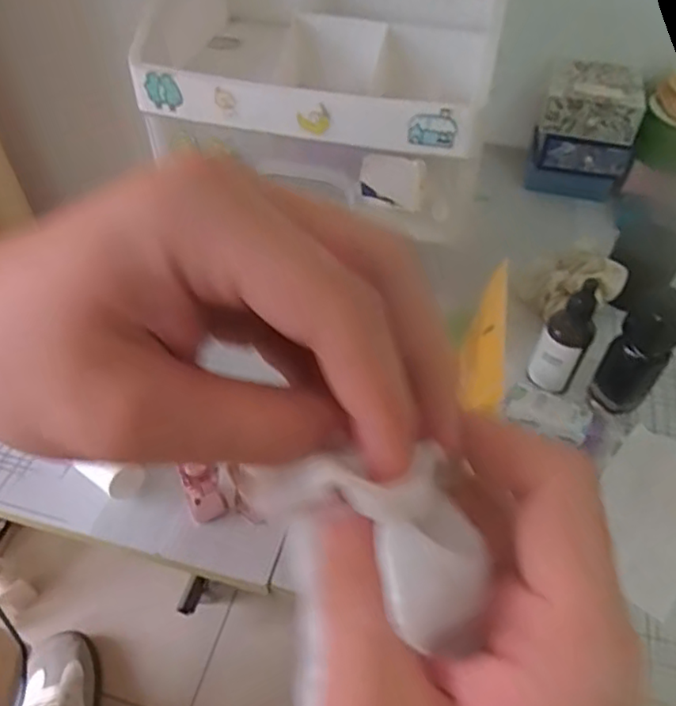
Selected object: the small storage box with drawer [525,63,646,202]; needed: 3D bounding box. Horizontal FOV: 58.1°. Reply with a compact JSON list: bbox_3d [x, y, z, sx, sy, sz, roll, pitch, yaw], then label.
[{"bbox_3d":[0.283,-0.252,0.695,0.106,0.116,0.090,15,50,11],"label":"small storage box with drawer"}]

